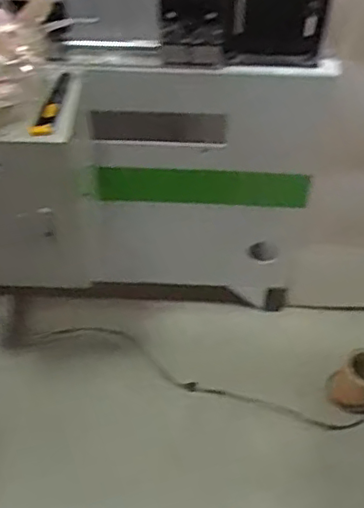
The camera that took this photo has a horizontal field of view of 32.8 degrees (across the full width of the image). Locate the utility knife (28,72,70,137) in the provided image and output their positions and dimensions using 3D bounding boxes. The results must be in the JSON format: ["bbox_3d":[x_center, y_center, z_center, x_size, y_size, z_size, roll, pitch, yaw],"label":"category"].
[{"bbox_3d":[-0.213,-0.251,1.021,0.032,0.025,0.139,16,71,12],"label":"utility knife"}]

